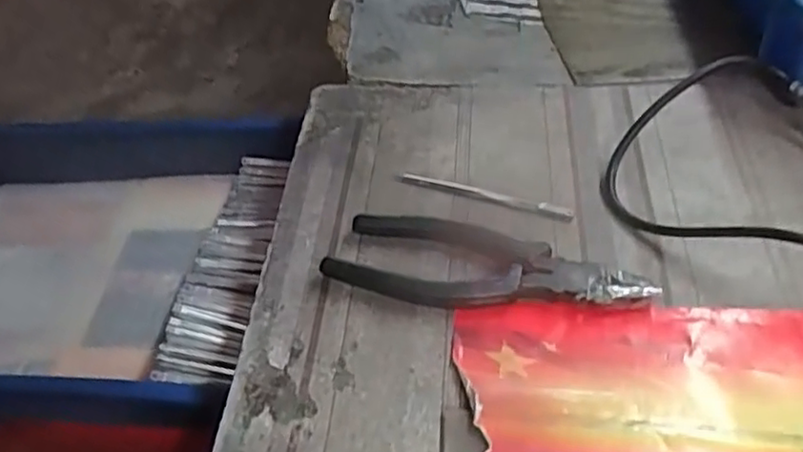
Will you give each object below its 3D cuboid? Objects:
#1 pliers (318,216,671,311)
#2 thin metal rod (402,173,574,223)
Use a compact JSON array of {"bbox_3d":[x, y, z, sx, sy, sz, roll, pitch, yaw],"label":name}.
[{"bbox_3d":[0.044,0.024,0.358,0.162,0.015,0.050,12,50,16],"label":"pliers"},{"bbox_3d":[0.050,-0.018,0.406,0.103,0.007,0.007,12,50,16],"label":"thin metal rod"}]

